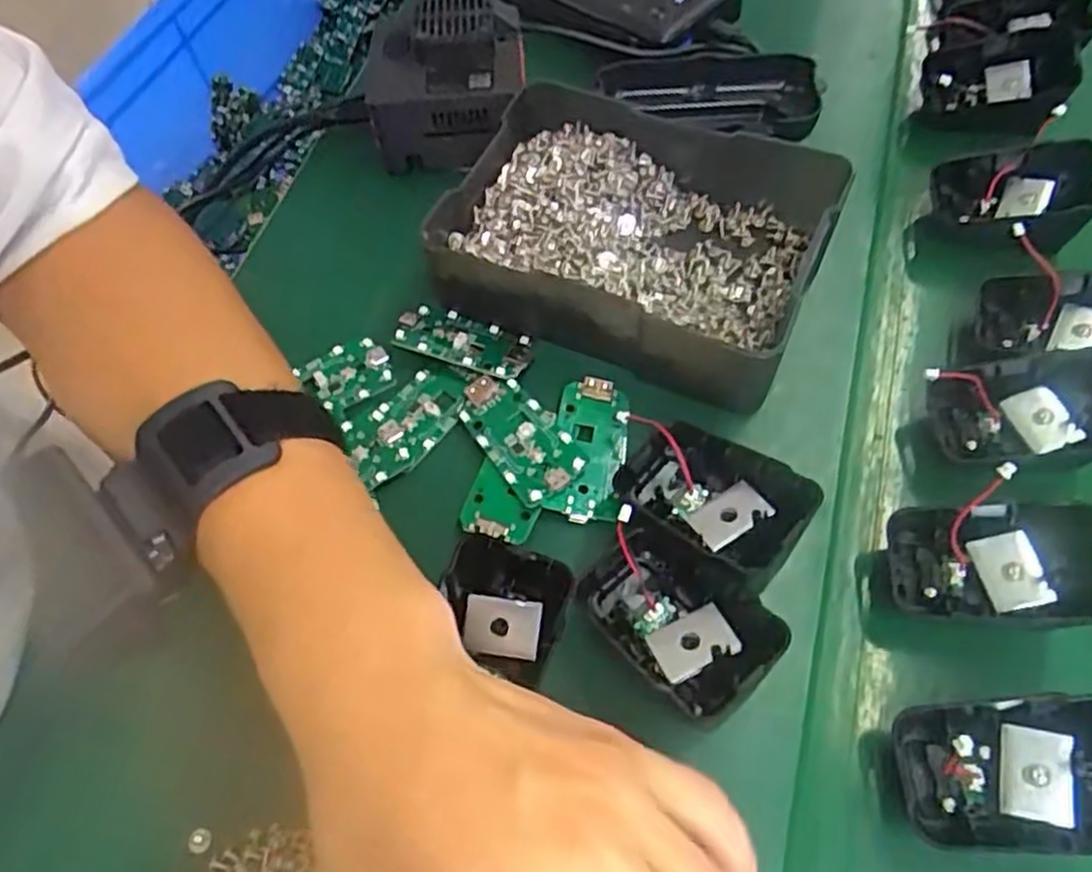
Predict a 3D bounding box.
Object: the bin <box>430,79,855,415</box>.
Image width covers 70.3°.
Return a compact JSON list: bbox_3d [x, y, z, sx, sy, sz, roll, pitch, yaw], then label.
[{"bbox_3d":[0.039,-0.091,0.350,0.163,0.043,0.121,22,66,14],"label":"bin"}]

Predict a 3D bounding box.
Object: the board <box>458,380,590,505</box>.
[{"bbox_3d":[-0.012,-0.001,0.323,0.032,0.010,0.063,-36,66,-15],"label":"board"}]

